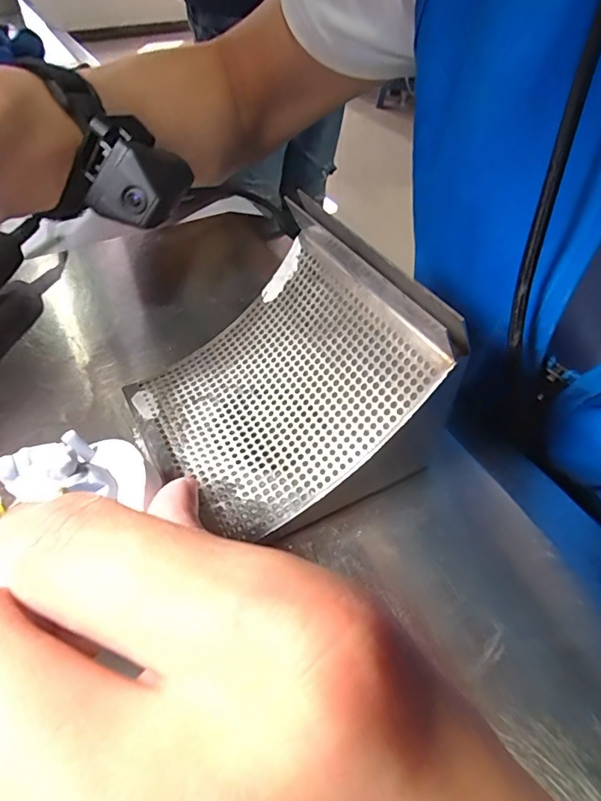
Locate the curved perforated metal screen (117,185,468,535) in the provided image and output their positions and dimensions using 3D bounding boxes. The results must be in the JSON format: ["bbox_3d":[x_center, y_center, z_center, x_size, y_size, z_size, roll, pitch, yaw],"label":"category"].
[{"bbox_3d":[-0.013,-0.013,0.186,0.114,0.027,0.101,-40,56,7],"label":"curved perforated metal screen"}]

